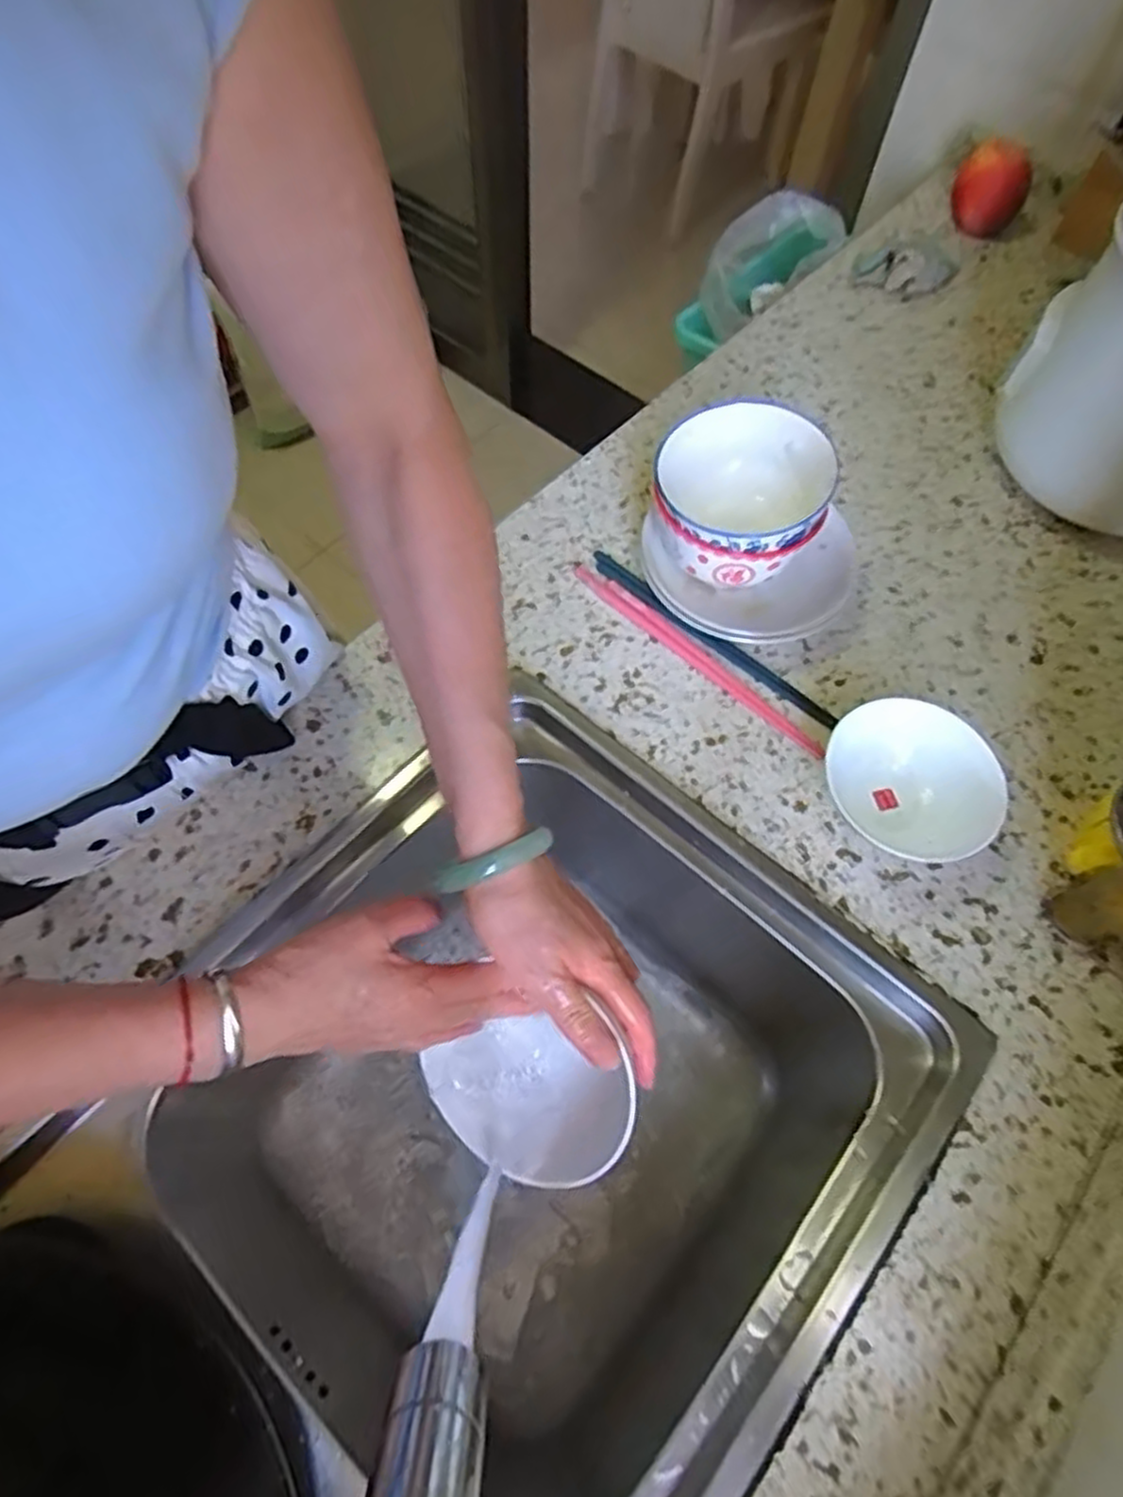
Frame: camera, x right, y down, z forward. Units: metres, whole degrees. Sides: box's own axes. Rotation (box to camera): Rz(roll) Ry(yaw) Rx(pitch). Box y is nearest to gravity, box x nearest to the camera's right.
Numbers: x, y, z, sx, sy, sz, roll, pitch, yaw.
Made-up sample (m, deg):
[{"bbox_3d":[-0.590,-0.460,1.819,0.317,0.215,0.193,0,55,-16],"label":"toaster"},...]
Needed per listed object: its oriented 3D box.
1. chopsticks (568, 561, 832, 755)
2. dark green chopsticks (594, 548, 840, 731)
[{"bbox_3d":[0.101,-0.072,0.576,0.236,0.005,0.018,41,69,17],"label":"chopsticks"},{"bbox_3d":[0.112,-0.088,0.583,0.229,0.008,0.022,40,68,17],"label":"dark green chopsticks"}]

